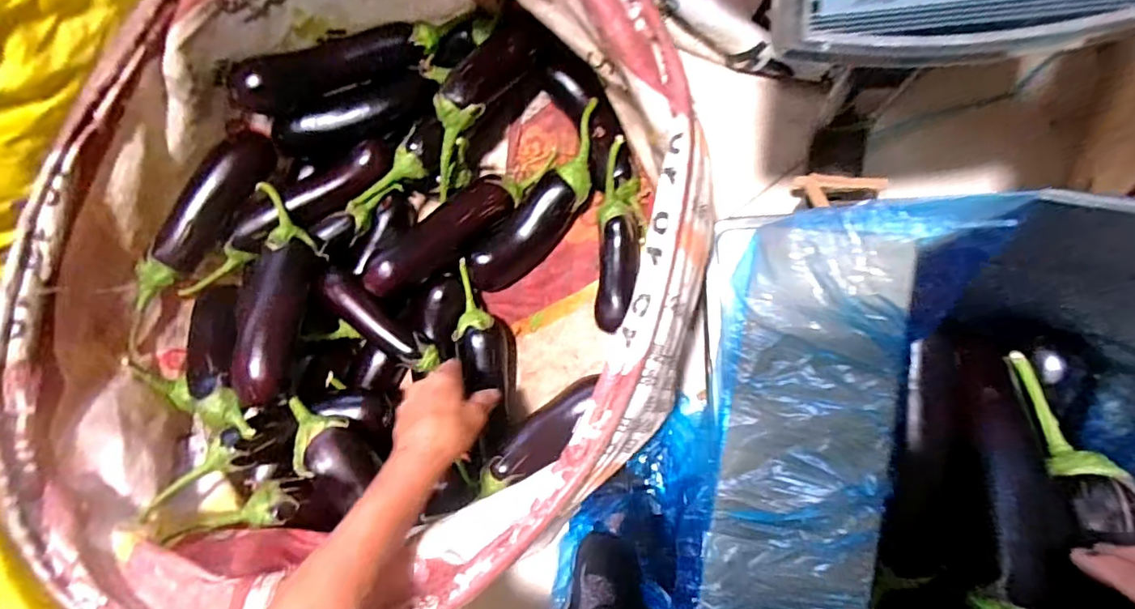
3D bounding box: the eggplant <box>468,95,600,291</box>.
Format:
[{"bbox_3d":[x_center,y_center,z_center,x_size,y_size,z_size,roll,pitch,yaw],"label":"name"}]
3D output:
[{"bbox_3d":[-0.026,-0.110,0.624,0.067,0.053,0.239,39,90,8],"label":"eggplant"}]

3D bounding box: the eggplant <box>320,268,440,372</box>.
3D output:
[{"bbox_3d":[-0.202,0.020,0.575,0.147,0.038,0.036,41,90,-1],"label":"eggplant"}]

